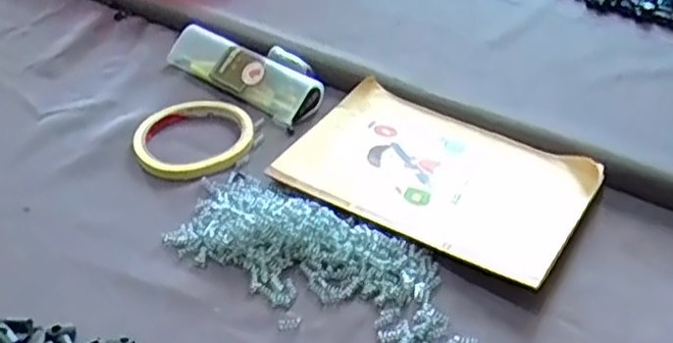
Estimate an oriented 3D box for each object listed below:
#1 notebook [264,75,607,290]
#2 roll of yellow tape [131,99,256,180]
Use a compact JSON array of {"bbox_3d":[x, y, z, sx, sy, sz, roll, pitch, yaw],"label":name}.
[{"bbox_3d":[0.073,0.002,0.513,0.204,0.019,0.136,24,43,25],"label":"notebook"},{"bbox_3d":[-0.111,-0.029,0.549,0.093,0.010,0.093,2,38,-1],"label":"roll of yellow tape"}]

